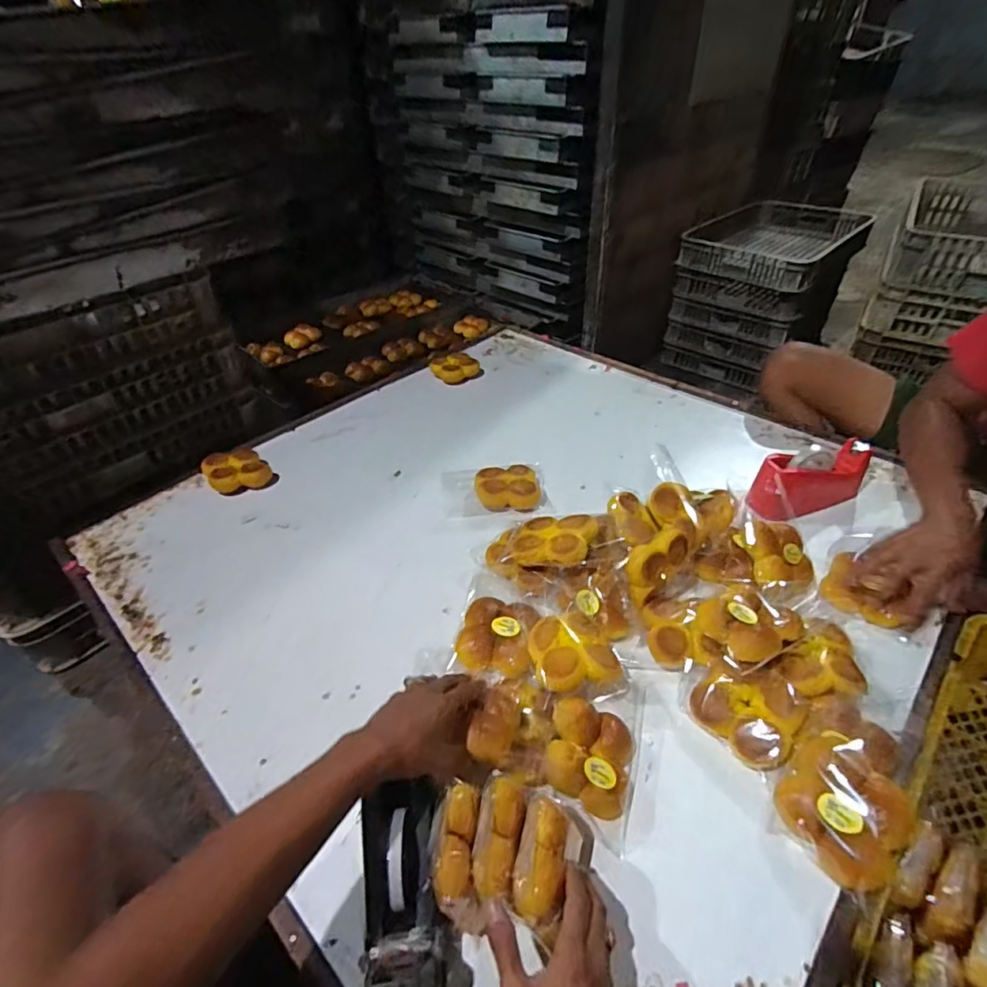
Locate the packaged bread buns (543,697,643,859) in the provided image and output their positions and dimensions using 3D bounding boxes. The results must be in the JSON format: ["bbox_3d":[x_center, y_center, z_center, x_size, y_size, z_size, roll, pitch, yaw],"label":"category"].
[{"bbox_3d":[0.117,0.310,0.621,0.104,0.063,0.144,12,44,16],"label":"packaged bread buns"}]

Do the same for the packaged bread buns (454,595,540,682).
[{"bbox_3d":[0.007,0.201,0.754,0.109,0.048,0.111,8,43,11],"label":"packaged bread buns"}]

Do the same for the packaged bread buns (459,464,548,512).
[{"bbox_3d":[0.015,-0.013,1.006,0.166,0.044,0.116,-1,42,2],"label":"packaged bread buns"}]

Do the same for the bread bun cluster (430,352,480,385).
[{"bbox_3d":[-0.095,-0.324,1.369,0.111,0.034,0.085,-32,50,-29],"label":"bread bun cluster"}]

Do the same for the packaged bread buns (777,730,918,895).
[{"bbox_3d":[0.370,0.333,0.562,0.105,0.075,0.126,-20,45,-19],"label":"packaged bread buns"}]

